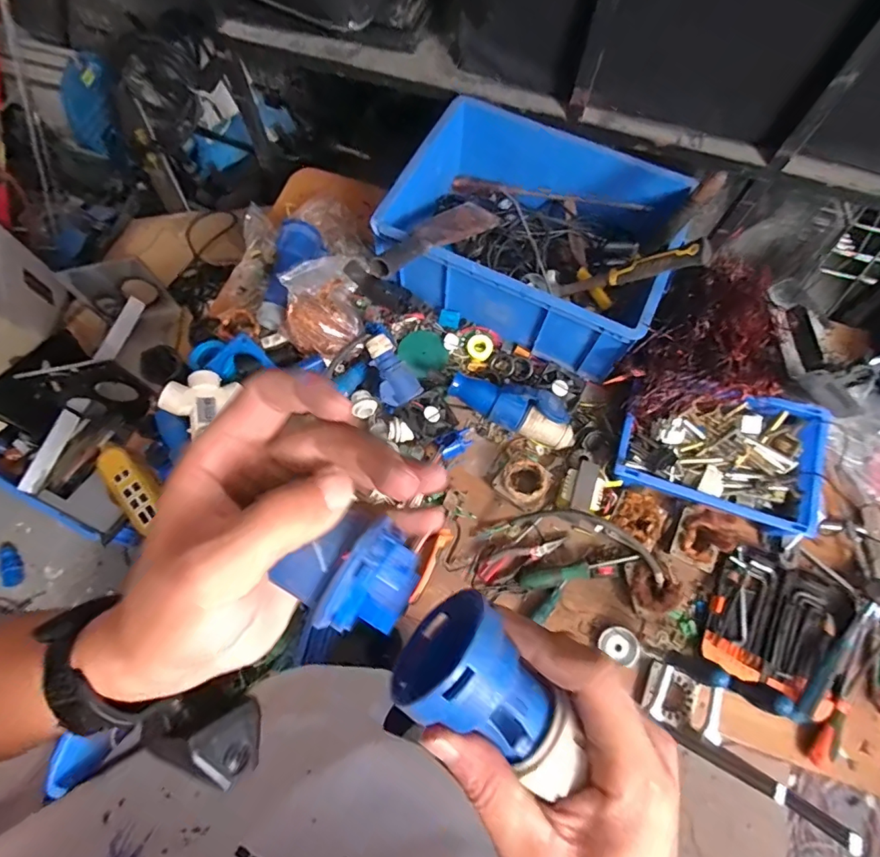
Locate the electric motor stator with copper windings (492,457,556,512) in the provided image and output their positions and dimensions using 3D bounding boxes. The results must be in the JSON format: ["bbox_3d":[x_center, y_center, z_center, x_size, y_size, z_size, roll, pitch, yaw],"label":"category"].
[{"bbox_3d":[0.144,0.095,0.816,0.092,0.055,0.082,33,72,9],"label":"electric motor stator with copper windings"}]

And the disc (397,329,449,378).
[{"bbox_3d":[-0.031,-0.143,0.900,0.092,0.015,0.088,0,72,-1],"label":"disc"}]

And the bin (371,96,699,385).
[{"bbox_3d":[0.176,-0.371,0.895,0.474,0.158,0.405,23,70,6],"label":"bin"}]

